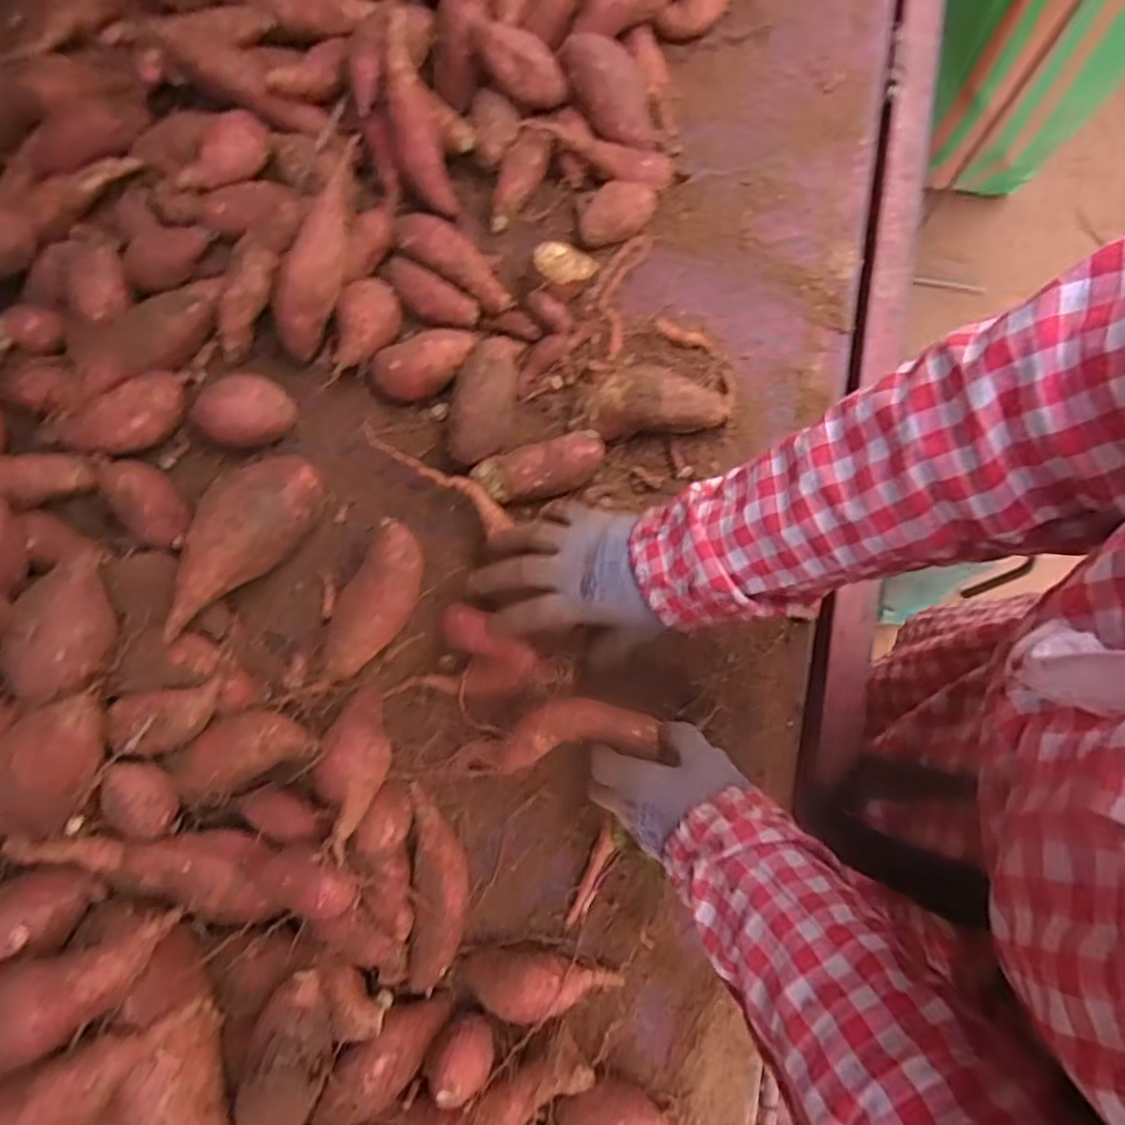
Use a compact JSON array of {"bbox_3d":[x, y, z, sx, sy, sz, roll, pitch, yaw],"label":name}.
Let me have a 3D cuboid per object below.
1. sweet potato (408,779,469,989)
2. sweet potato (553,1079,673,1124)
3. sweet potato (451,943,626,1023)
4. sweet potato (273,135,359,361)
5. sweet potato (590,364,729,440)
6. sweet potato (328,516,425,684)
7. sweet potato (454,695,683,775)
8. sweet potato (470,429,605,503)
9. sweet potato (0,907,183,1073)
[{"bbox_3d":[-0.095,0.245,0.513,0.042,0.033,0.136,-3,79,-1],"label":"sweet potato"},{"bbox_3d":[0.038,0.395,0.487,0.083,0.040,0.036,13,80,2],"label":"sweet potato"},{"bbox_3d":[-0.020,0.314,0.501,0.123,0.036,0.040,4,79,1],"label":"sweet potato"},{"bbox_3d":[-0.203,-0.253,0.561,0.038,0.038,0.158,21,99,4],"label":"sweet potato"},{"bbox_3d":[0.081,-0.130,0.568,0.113,0.057,0.055,8,79,1],"label":"sweet potato"},{"bbox_3d":[-0.148,0.034,0.539,0.046,0.048,0.129,22,80,4],"label":"sweet potato"},{"bbox_3d":[-0.011,0.131,0.508,0.163,0.037,0.047,-16,79,15],"label":"sweet potato"},{"bbox_3d":[-0.020,-0.078,0.560,0.109,0.033,0.039,-14,79,13],"label":"sweet potato"},{"bbox_3d":[-0.308,0.260,0.408,0.137,0.053,0.053,-16,77,-38],"label":"sweet potato"}]

